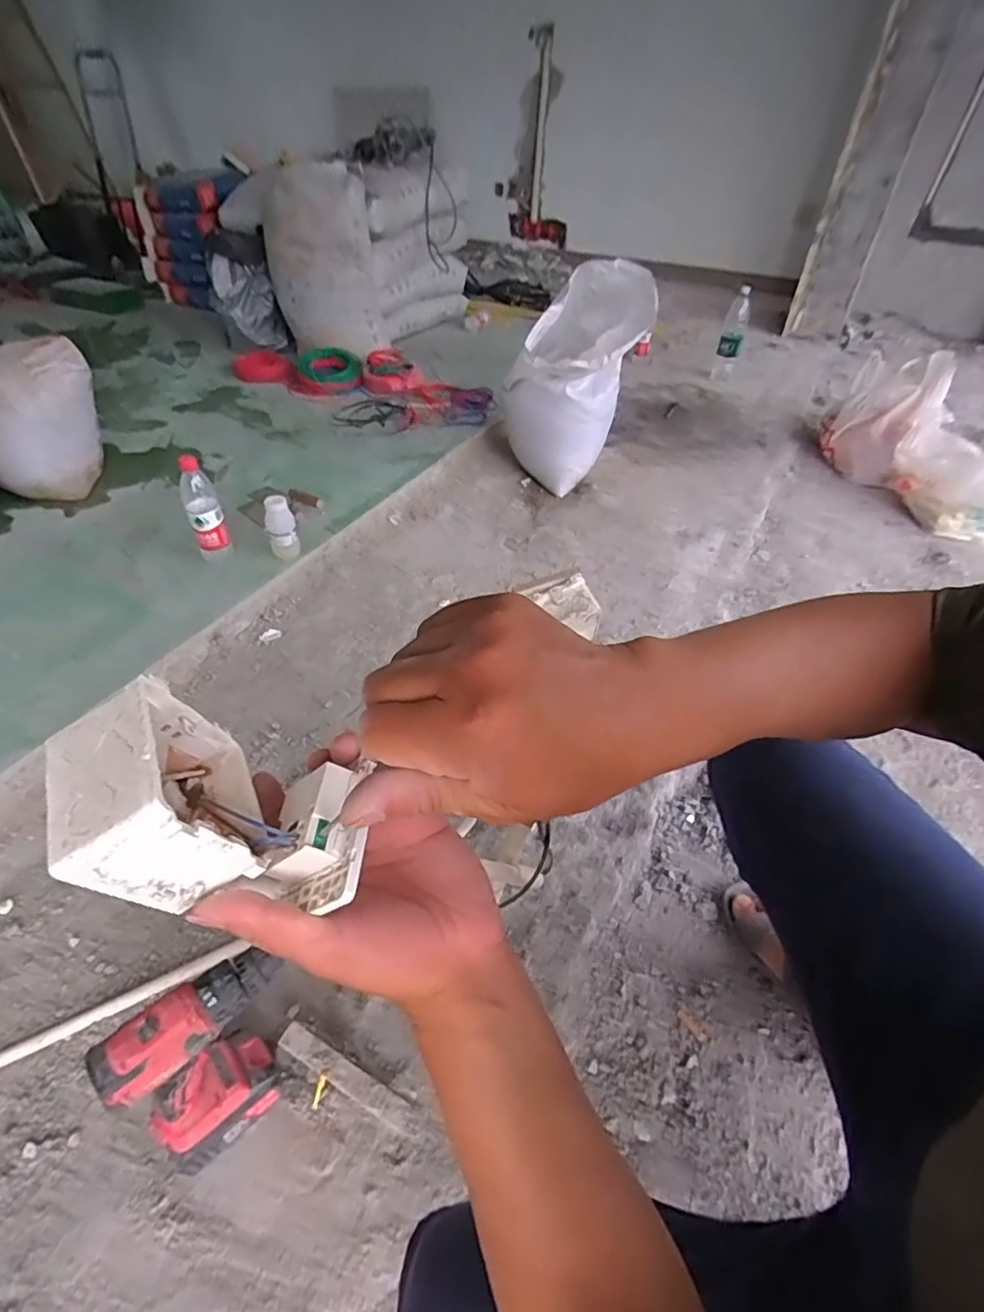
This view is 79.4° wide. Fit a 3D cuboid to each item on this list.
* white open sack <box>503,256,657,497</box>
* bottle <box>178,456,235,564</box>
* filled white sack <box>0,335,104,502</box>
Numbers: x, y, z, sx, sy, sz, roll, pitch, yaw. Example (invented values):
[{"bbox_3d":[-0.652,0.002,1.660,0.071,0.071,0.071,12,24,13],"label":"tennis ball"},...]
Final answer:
[{"bbox_3d":[0.200,-0.681,1.496,0.324,0.488,0.219,11,47,3],"label":"white open sack"},{"bbox_3d":[-0.583,-0.289,1.206,0.069,0.223,0.059,-18,52,-22],"label":"bottle"},{"bbox_3d":[-1.073,-0.546,1.391,0.285,0.313,0.208,-17,50,-23],"label":"filled white sack"}]

